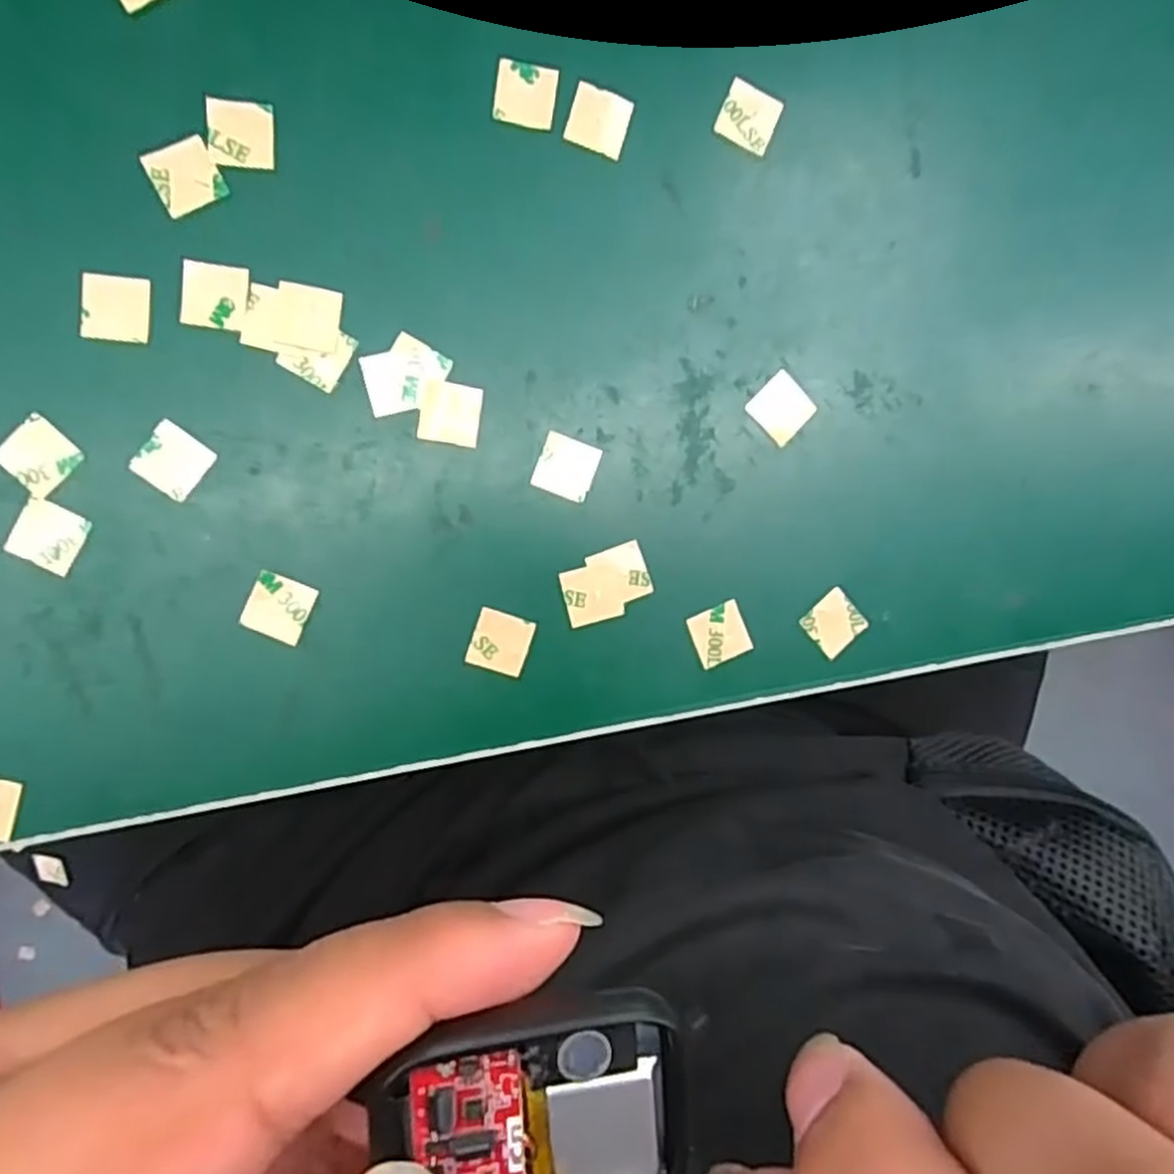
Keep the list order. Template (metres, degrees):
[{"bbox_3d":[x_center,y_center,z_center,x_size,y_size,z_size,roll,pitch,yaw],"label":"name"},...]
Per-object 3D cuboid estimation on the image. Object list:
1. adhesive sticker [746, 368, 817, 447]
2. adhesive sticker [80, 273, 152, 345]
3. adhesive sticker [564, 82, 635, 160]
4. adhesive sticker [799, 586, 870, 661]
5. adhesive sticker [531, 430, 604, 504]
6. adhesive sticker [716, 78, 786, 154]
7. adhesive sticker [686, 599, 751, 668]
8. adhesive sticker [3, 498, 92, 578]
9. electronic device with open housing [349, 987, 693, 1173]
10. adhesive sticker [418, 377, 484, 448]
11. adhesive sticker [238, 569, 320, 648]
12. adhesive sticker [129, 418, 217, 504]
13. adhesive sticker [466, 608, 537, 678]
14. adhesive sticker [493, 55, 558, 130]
[{"bbox_3d":[0.055,-0.050,0.213,0.016,0.004,0.016,43,87,-9],"label":"adhesive sticker"},{"bbox_3d":[-0.115,-0.068,0.188,0.015,0.004,0.015,5,93,-11],"label":"adhesive sticker"},{"bbox_3d":[0.003,-0.122,0.202,0.015,0.004,0.015,16,94,-10],"label":"adhesive sticker"},{"bbox_3d":[0.071,0.010,0.221,0.016,0.004,0.015,-41,97,-4],"label":"adhesive sticker"},{"bbox_3d":[-0.005,-0.032,0.207,0.015,0.004,0.016,20,88,-10],"label":"adhesive sticker"},{"bbox_3d":[0.044,-0.126,0.207,0.016,0.004,0.015,21,94,-9],"label":"adhesive sticker"},{"bbox_3d":[0.038,0.013,0.217,0.015,0.004,0.015,-24,96,-6],"label":"adhesive sticker"},{"bbox_3d":[-0.132,-0.012,0.189,0.015,0.004,0.015,27,87,-16],"label":"adhesive sticker"},{"bbox_3d":[-0.006,0.075,0.106,0.040,0.008,0.038,-10,95,-7],"label":"electronic device with open housing"},{"bbox_3d":[-0.036,-0.045,0.202,0.015,0.004,0.016,7,93,-10],"label":"adhesive sticker"},{"bbox_3d":[-0.079,0.005,0.197,0.015,0.004,0.015,23,90,-9],"label":"adhesive sticker"},{"bbox_3d":[-0.104,-0.031,0.193,0.015,0.004,0.015,36,82,-11],"label":"adhesive sticker"},{"bbox_3d":[-0.023,0.015,0.208,0.015,0.004,0.015,17,89,-10],"label":"adhesive sticker"},{"bbox_3d":[-0.016,-0.127,0.199,0.015,0.004,0.015,8,95,-8],"label":"adhesive sticker"}]

